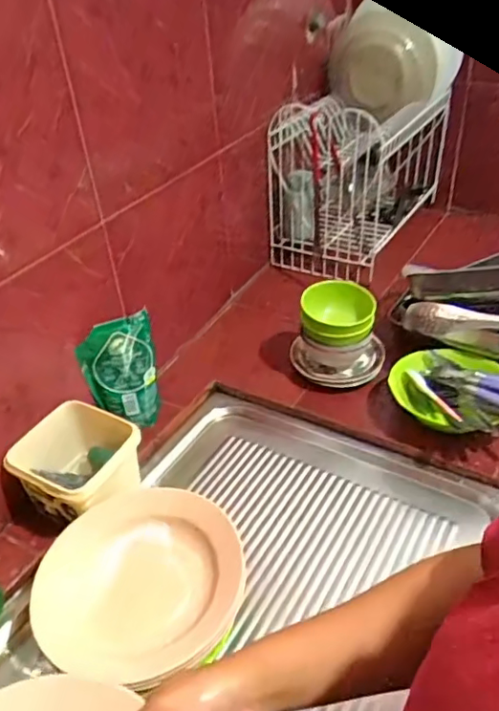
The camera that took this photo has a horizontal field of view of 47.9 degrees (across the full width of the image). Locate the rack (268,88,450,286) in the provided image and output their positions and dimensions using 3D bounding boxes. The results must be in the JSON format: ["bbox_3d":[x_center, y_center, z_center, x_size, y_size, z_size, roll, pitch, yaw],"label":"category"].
[{"bbox_3d":[0.221,-0.370,1.153,0.214,0.303,0.358,20,43,28],"label":"rack"}]

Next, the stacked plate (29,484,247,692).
[{"bbox_3d":[-0.119,0.260,0.628,0.205,0.111,0.192,-3,37,2],"label":"stacked plate"}]

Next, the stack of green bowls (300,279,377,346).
[{"bbox_3d":[0.134,-0.065,0.854,0.109,0.058,0.116,0,37,6],"label":"stack of green bowls"}]

